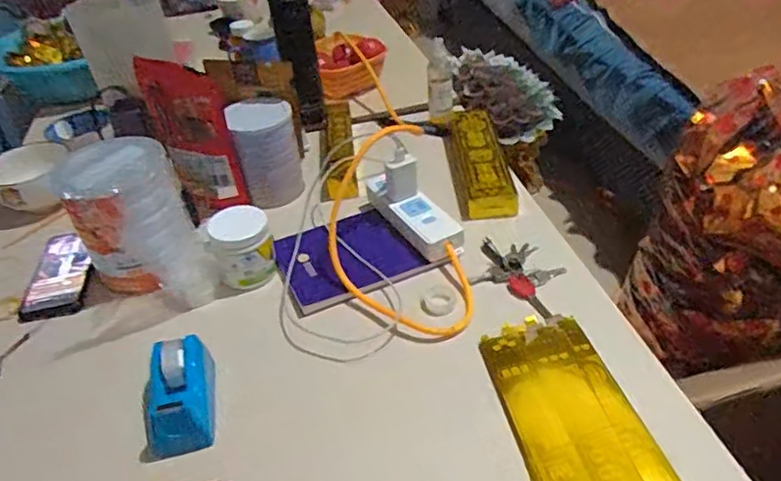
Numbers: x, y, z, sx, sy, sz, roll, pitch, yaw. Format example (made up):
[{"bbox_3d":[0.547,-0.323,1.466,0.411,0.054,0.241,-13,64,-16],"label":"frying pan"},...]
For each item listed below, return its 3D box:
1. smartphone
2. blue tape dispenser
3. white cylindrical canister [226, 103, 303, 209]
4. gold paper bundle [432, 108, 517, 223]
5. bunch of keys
[{"bbox_3d":[-0.434,0.037,0.786,0.087,0.016,0.164,-14,39,-9],"label":"smartphone"},{"bbox_3d":[-0.203,0.151,0.581,0.069,0.055,0.100,-11,39,-5],"label":"blue tape dispenser"},{"bbox_3d":[-0.175,-0.127,0.866,0.085,0.143,0.077,-12,39,-6],"label":"white cylindrical canister"},{"bbox_3d":[0.128,-0.126,0.908,0.083,0.032,0.270,-6,39,1],"label":"gold paper bundle"},{"bbox_3d":[0.151,0.042,0.722,0.109,0.015,0.115,12,42,22],"label":"bunch of keys"}]

